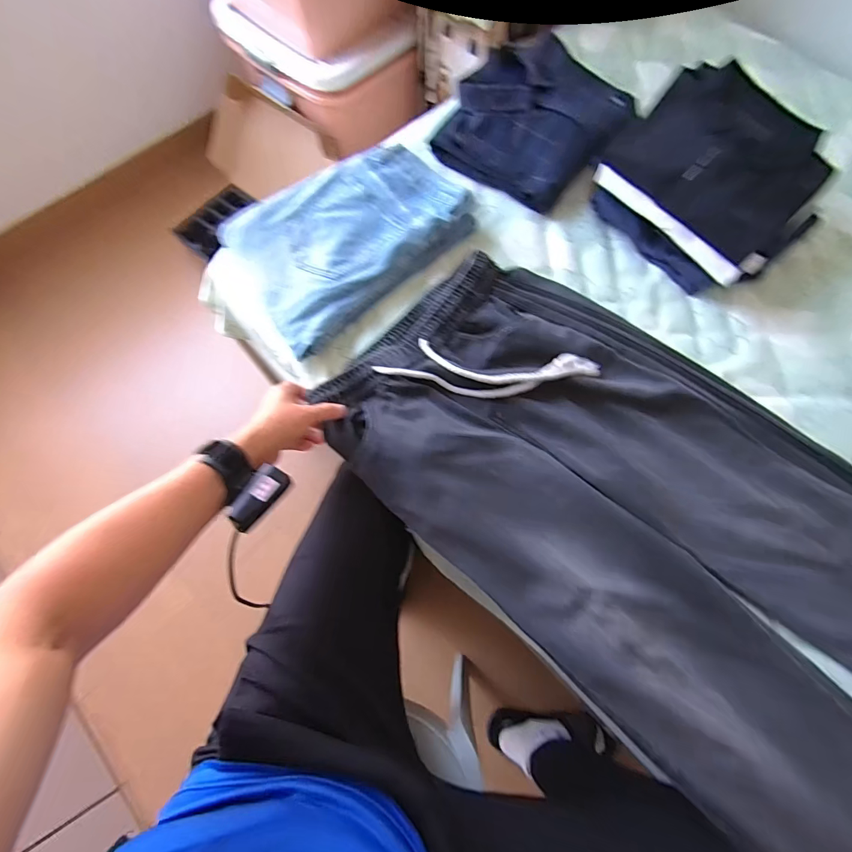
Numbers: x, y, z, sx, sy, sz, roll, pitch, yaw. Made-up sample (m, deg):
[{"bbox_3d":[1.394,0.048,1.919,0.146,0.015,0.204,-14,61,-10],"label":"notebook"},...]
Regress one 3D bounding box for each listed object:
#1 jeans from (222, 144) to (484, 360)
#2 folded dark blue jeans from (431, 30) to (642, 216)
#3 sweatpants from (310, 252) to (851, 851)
[{"bbox_3d":[-0.120,-0.307,0.673,0.354,0.031,0.267,-37,75,-12],"label":"jeans"},{"bbox_3d":[0.200,-0.538,0.745,0.256,0.093,0.294,36,75,12],"label":"folded dark blue jeans"},{"bbox_3d":[0.365,0.147,0.529,0.499,0.056,0.980,-43,76,-13],"label":"sweatpants"}]

